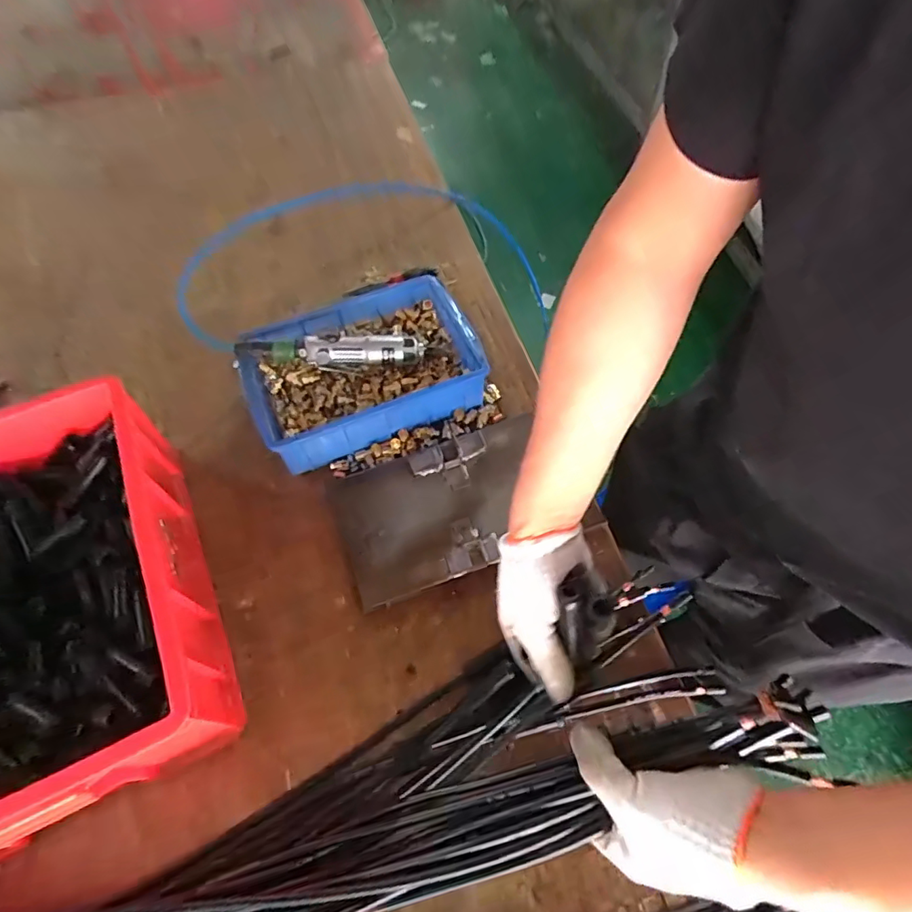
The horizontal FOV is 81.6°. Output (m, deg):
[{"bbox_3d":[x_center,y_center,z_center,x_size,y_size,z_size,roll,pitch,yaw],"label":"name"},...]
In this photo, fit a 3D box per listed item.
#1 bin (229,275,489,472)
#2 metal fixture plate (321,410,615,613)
[{"bbox_3d":[-0.125,-0.116,0.721,0.301,0.084,0.201,-22,60,-11],"label":"bin"},{"bbox_3d":[-0.002,0.058,0.652,0.283,0.015,0.175,-20,59,-8],"label":"metal fixture plate"}]

